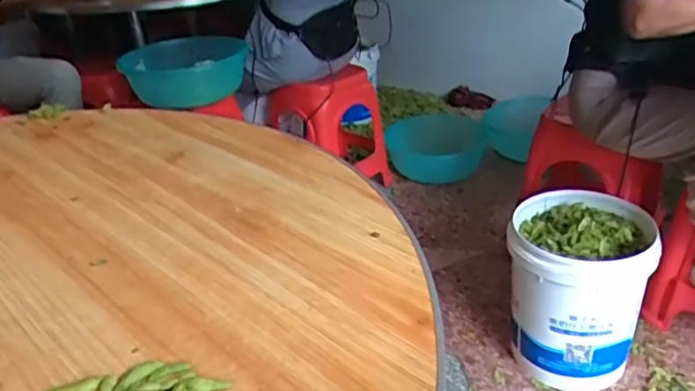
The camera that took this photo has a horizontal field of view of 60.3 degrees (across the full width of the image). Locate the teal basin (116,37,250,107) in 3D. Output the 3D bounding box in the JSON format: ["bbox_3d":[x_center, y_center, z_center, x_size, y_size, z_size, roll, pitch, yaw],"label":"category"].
[{"bbox_3d":[-0.506,-0.391,1.891,0.378,0.154,0.288,-9,29,-8],"label":"teal basin"}]

